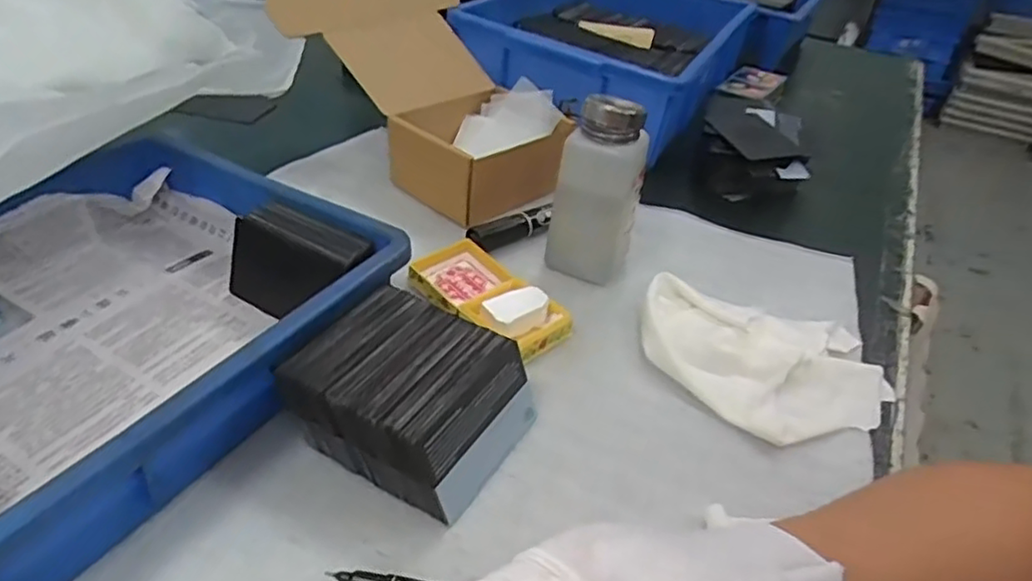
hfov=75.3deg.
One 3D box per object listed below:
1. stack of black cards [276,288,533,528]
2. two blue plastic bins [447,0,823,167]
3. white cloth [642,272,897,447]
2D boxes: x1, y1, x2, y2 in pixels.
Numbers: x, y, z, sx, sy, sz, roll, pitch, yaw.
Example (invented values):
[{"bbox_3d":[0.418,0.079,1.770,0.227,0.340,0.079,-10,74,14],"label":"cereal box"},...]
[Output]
[{"bbox_3d":[-0.053,0.052,0.348,0.104,0.053,0.084,20,39,18],"label":"stack of black cards"},{"bbox_3d":[0.159,-0.317,0.824,0.286,0.100,0.562,26,41,24],"label":"two blue plastic bins"},{"bbox_3d":[0.156,0.045,0.420,0.151,0.019,0.109,11,37,6],"label":"white cloth"}]

